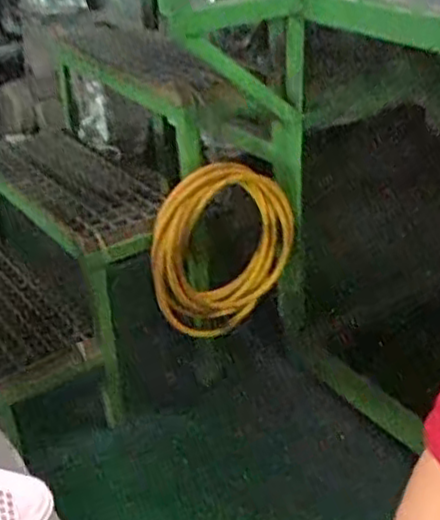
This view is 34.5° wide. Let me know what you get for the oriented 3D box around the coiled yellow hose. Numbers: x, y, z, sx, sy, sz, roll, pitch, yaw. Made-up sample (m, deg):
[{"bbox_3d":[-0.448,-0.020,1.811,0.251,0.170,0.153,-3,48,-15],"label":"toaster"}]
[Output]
[{"bbox_3d":[0.017,-0.018,1.580,0.390,0.375,0.089,-31,40,-33],"label":"coiled yellow hose"}]

